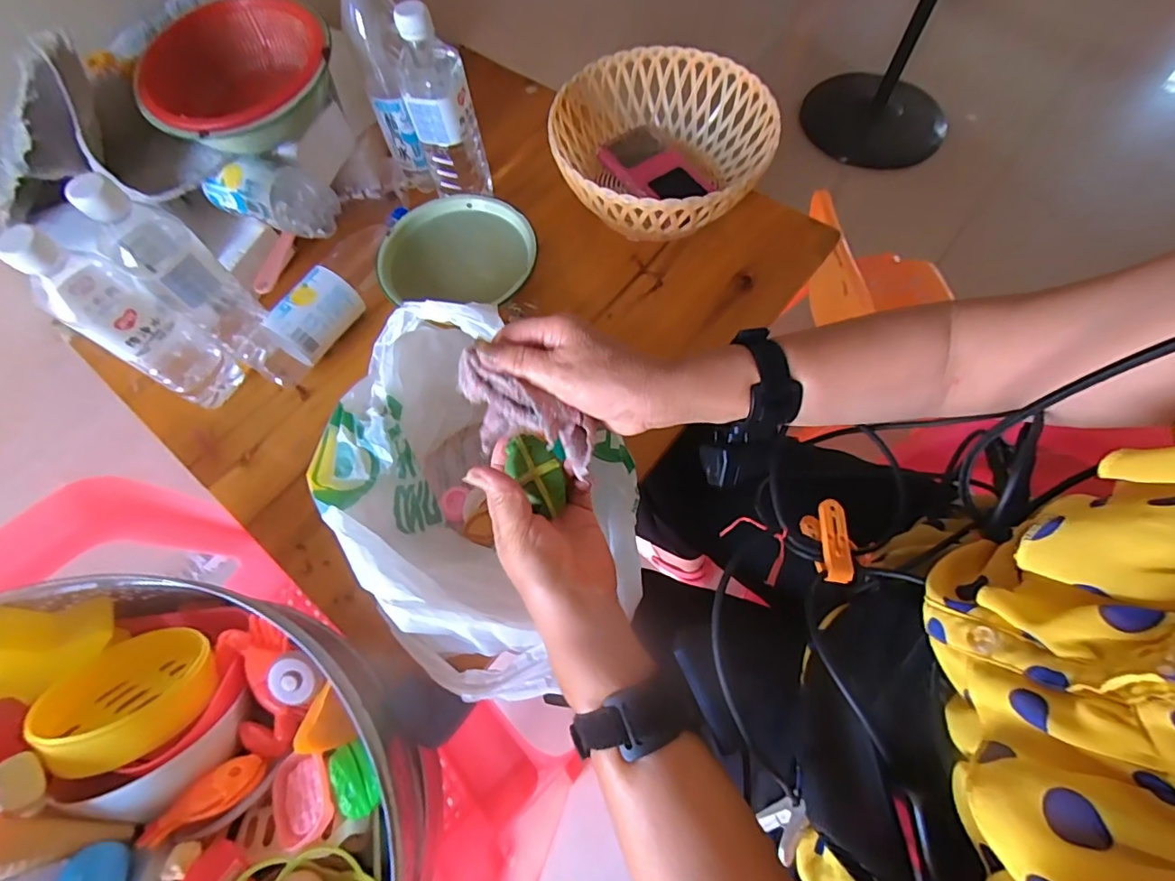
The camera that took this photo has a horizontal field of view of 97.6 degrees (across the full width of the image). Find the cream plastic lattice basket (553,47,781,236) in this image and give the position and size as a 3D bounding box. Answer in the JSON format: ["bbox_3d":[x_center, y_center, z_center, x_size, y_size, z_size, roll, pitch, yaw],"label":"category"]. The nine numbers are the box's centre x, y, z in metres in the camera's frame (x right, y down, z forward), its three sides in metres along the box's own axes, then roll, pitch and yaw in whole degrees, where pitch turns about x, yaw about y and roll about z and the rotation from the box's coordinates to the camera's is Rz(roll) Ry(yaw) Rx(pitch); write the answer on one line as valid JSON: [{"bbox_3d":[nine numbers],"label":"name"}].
[{"bbox_3d":[0.087,-0.336,0.614,0.243,0.102,0.245,0,66,1],"label":"cream plastic lattice basket"}]

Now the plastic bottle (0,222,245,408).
[{"bbox_3d":[-0.415,-0.109,0.468,0.079,0.210,0.062,32,71,14],"label":"plastic bottle"}]

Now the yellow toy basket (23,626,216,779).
[{"bbox_3d":[-0.325,0.183,0.367,0.098,0.035,0.097,12,24,28],"label":"yellow toy basket"}]

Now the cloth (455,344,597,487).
[{"bbox_3d":[-0.046,-0.014,0.350,0.110,0.045,0.044,31,69,-3],"label":"cloth"}]

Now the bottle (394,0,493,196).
[{"bbox_3d":[-0.155,-0.350,0.562,0.067,0.211,0.059,-9,66,-3],"label":"bottle"}]

